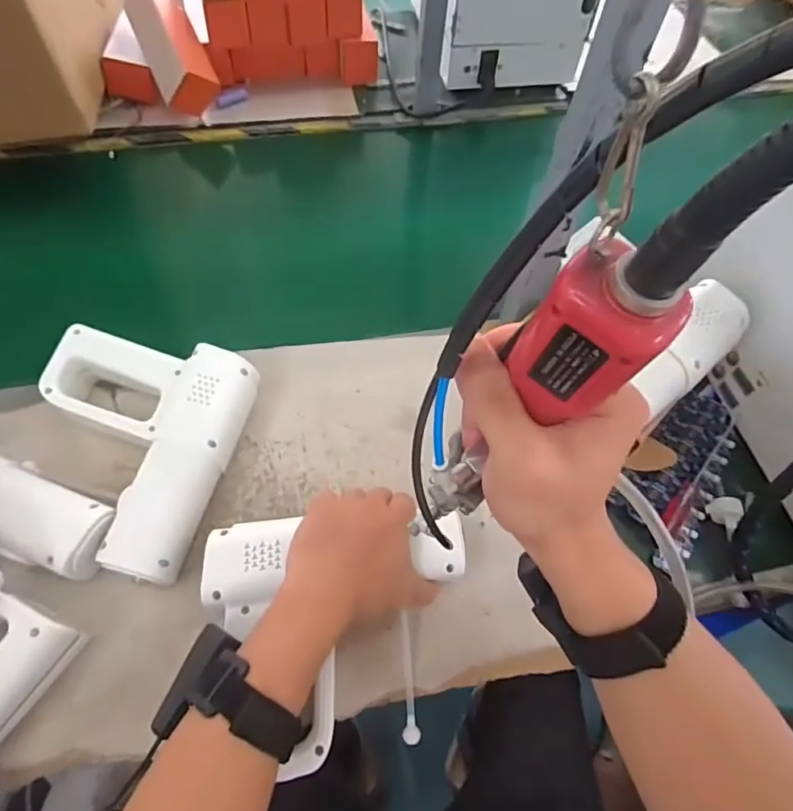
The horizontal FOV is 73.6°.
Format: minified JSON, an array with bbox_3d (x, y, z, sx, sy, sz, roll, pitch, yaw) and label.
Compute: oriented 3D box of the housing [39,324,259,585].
[{"bbox_3d":[-0.245,0.039,0.484,0.176,0.074,0.204,14,61,5],"label":"housing"}]

